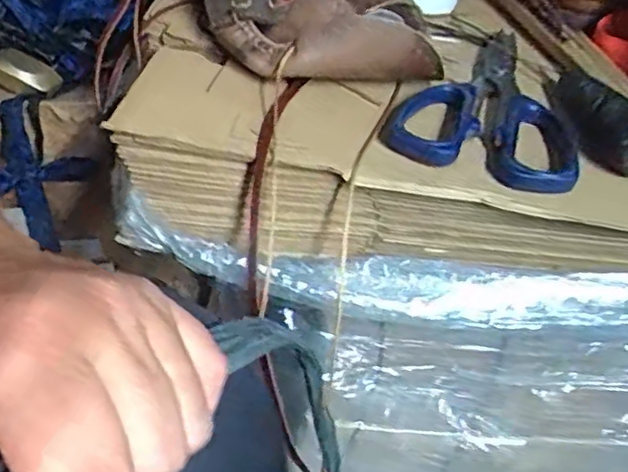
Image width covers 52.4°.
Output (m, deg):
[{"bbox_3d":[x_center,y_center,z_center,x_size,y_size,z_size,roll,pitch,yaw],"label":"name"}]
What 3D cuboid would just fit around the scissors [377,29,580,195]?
[{"bbox_3d":[0.106,-0.079,0.353,0.088,0.013,0.166,19,42,16],"label":"scissors"}]

